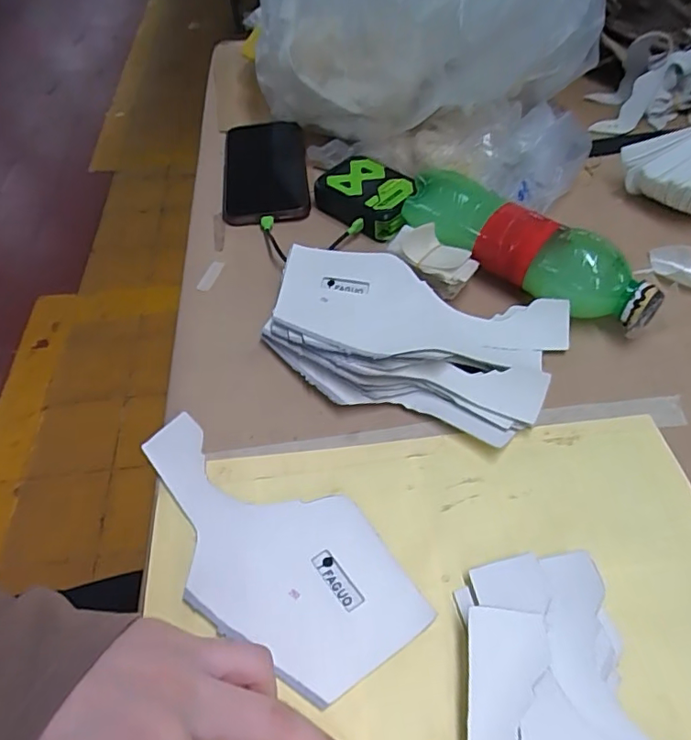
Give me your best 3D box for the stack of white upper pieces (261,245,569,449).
[{"bbox_3d":[0.044,-0.023,0.382,0.196,0.040,0.112,15,53,15],"label":"stack of white upper pieces"}]

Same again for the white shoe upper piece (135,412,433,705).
[{"bbox_3d":[-0.050,0.098,0.307,0.191,0.005,0.088,27,58,21],"label":"white shoe upper piece"}]

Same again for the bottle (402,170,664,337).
[{"bbox_3d":[0.136,-0.093,0.423,0.210,0.058,0.056,33,59,27],"label":"bottle"}]

